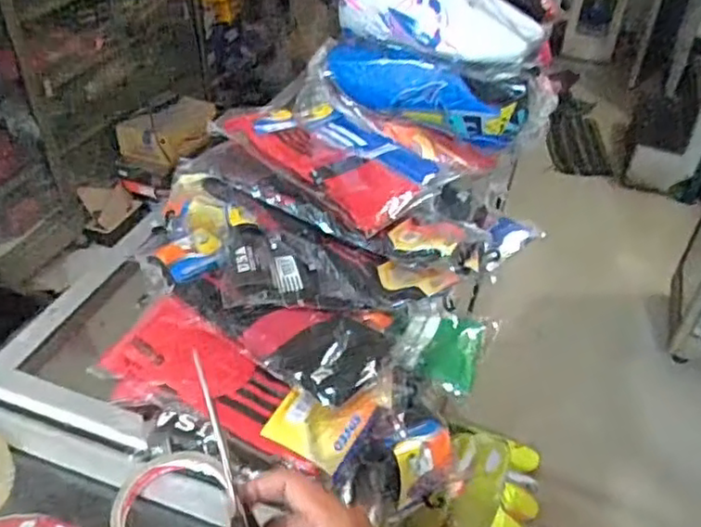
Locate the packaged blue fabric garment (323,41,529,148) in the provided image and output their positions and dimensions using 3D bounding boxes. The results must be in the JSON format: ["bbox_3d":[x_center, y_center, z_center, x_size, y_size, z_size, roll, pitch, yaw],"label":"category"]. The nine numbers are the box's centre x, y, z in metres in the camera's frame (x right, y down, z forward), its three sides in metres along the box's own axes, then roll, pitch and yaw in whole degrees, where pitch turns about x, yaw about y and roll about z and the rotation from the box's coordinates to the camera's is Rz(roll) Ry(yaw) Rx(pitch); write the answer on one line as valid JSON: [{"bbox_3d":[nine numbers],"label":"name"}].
[{"bbox_3d":[0.092,-0.220,0.850,0.257,0.096,0.035,17,41,15],"label":"packaged blue fabric garment"}]

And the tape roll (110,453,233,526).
[{"bbox_3d":[-0.128,0.181,0.479,0.081,0.024,0.084,2,39,-2],"label":"tape roll"}]

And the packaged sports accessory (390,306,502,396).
[{"bbox_3d":[0.089,0.073,0.618,0.075,0.026,0.085,23,42,22],"label":"packaged sports accessory"}]

